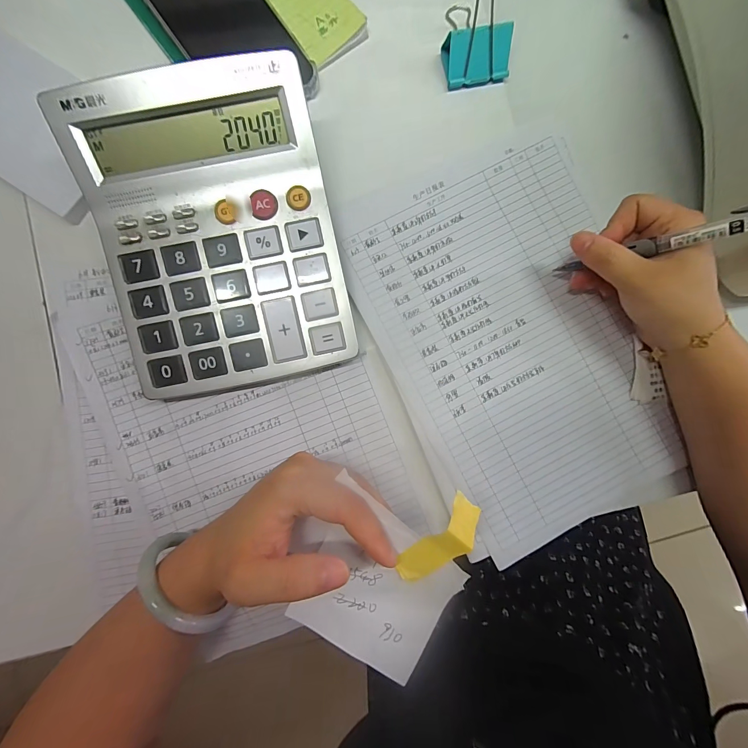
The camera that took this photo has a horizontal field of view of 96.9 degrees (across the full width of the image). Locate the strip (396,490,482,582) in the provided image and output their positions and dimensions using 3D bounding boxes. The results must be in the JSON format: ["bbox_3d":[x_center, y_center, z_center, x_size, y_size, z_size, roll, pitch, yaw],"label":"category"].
[{"bbox_3d":[0.036,0.095,0.186,0.021,0.018,0.056,44,95,0],"label":"strip"}]

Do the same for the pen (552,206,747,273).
[{"bbox_3d":[0.187,-0.083,0.201,0.007,0.137,0.015,-2,87,-43],"label":"pen"}]

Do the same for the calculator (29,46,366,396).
[{"bbox_3d":[-0.105,-0.090,0.229,0.157,0.061,0.193,-11,88,-2],"label":"calculator"}]

